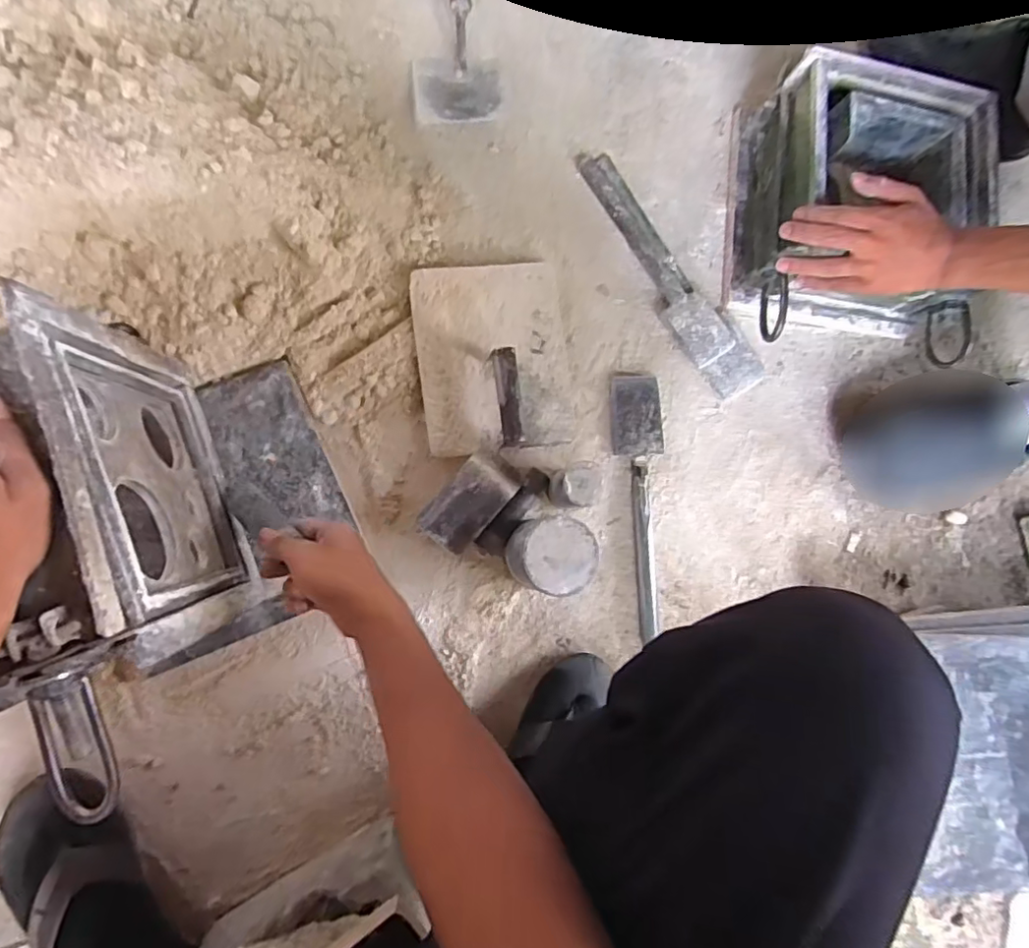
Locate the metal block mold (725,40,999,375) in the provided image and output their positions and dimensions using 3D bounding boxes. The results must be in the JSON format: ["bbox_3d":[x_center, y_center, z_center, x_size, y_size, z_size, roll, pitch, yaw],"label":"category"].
[{"bbox_3d":[0.394,-0.293,0.666,0.249,0.134,0.292,5,83,-6],"label":"metal block mold"}]

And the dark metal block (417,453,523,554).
[{"bbox_3d":[-0.048,0.031,0.606,0.062,0.054,0.111,39,77,-1],"label":"dark metal block"}]

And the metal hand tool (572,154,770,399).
[{"bbox_3d":[0.177,-0.239,0.690,0.068,0.023,0.334,-35,88,-10],"label":"metal hand tool"}]

